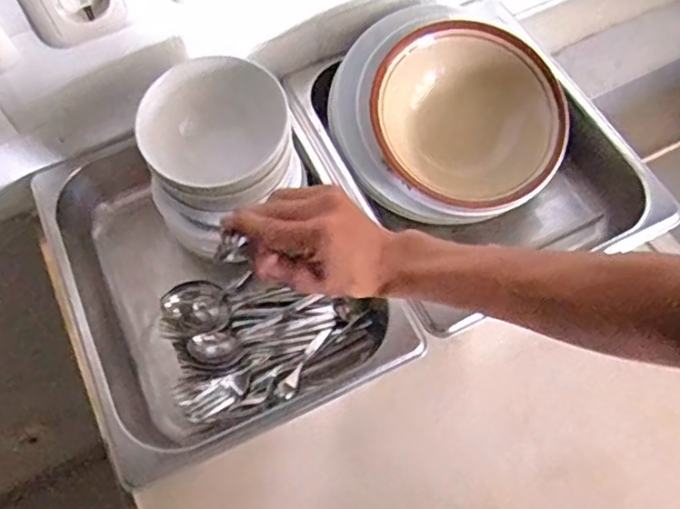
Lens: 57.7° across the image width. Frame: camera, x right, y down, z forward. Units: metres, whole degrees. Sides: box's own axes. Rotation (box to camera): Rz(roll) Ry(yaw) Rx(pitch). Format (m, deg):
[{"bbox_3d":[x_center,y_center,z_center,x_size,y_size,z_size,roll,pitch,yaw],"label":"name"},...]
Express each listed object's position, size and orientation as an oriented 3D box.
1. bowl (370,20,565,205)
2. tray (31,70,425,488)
[{"bbox_3d":[0.122,-0.132,0.568,0.183,0.045,0.183,0,94,-7],"label":"bowl"},{"bbox_3d":[-0.108,0.012,0.581,0.272,0.070,0.322,-24,65,-10],"label":"tray"}]

